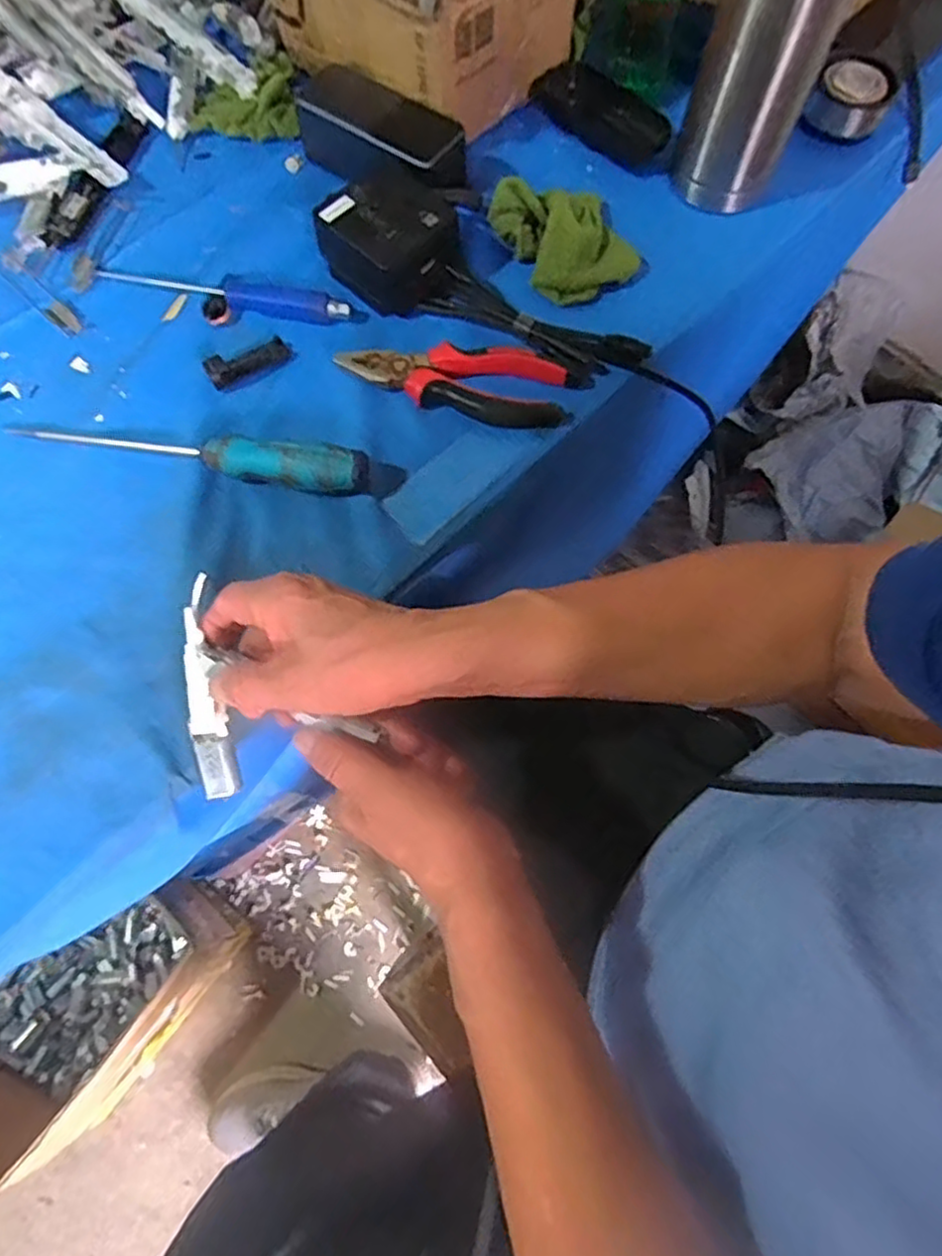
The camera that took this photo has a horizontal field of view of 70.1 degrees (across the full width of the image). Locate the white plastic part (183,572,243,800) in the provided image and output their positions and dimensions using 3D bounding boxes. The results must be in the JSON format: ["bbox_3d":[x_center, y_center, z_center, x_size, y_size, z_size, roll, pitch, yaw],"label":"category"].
[{"bbox_3d":[-0.139,0.034,0.362,0.027,0.016,0.119,-5,98,-3],"label":"white plastic part"}]

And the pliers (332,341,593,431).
[{"bbox_3d":[-0.005,-0.177,0.467,0.161,0.019,0.064,15,70,5],"label":"pliers"}]

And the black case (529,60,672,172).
[{"bbox_3d":[0.110,-0.427,0.556,0.123,0.026,0.047,39,73,13],"label":"black case"}]

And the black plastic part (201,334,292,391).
[{"bbox_3d":[-0.155,-0.188,0.468,0.058,0.016,0.019,-32,73,-12],"label":"black plastic part"}]

